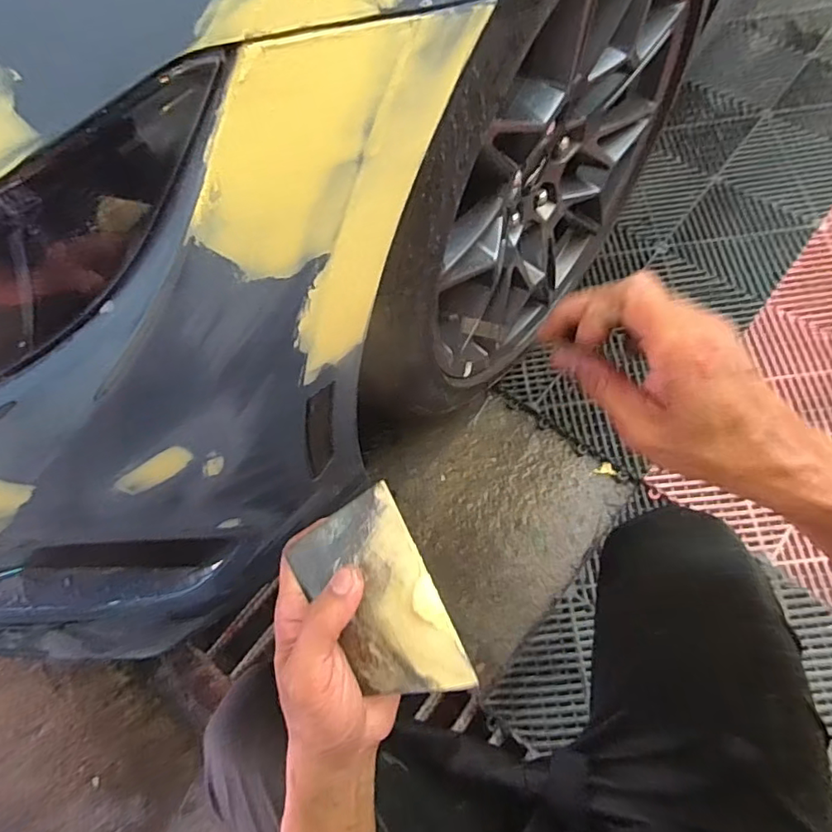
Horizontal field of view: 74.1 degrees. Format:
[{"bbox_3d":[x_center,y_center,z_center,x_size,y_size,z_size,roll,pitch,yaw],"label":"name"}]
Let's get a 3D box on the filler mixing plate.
[{"bbox_3d":[-0.022,0.111,0.326,0.078,0.006,0.120,-30,85,27],"label":"filler mixing plate"}]

